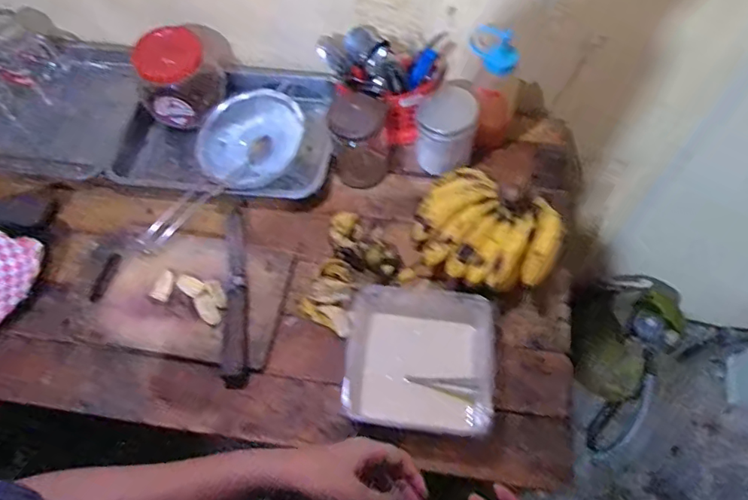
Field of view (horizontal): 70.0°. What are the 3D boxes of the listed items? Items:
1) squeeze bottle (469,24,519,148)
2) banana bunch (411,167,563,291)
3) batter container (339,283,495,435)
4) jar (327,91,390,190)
[{"bbox_3d":[0.170,-0.232,0.769,0.064,0.178,0.054,-15,43,-7],"label":"squeeze bottle"},{"bbox_3d":[0.146,-0.023,0.723,0.193,0.072,0.143,35,68,18],"label":"banana bunch"},{"bbox_3d":[0.057,0.129,0.678,0.181,0.058,0.190,4,62,3],"label":"batter container"},{"bbox_3d":[-0.020,-0.158,0.800,0.081,0.143,0.073,-5,62,-2],"label":"jar"}]

